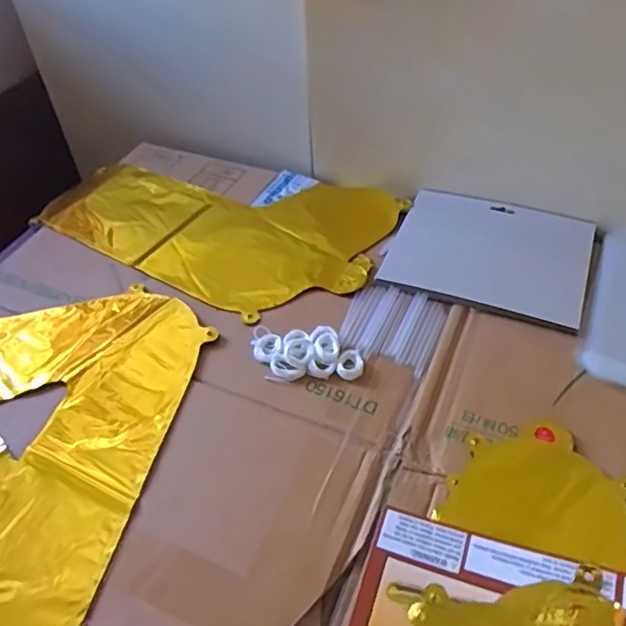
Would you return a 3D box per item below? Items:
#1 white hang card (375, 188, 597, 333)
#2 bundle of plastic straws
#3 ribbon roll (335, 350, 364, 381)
[{"bbox_3d":[0.182,-0.064,0.617,0.190,0.007,0.158,14,49,16],"label":"white hang card"},{"bbox_3d":[0.075,0.010,0.554,0.084,0.007,0.105,13,49,15],"label":"bundle of plastic straws"},{"bbox_3d":[0.032,0.045,0.520,0.022,0.007,0.028,7,48,9],"label":"ribbon roll"}]

